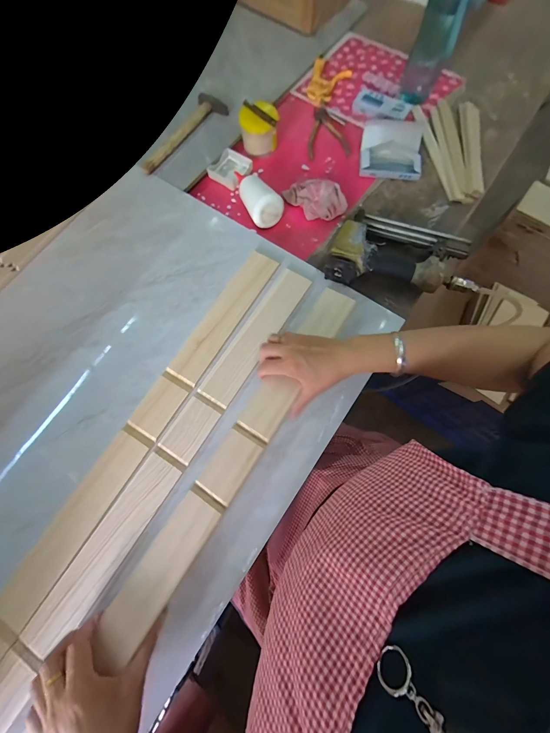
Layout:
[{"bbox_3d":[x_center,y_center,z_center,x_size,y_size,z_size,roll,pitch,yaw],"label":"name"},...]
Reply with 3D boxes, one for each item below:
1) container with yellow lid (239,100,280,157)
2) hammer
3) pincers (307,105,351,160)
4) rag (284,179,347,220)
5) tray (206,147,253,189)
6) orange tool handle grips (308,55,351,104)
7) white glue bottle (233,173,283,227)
[{"bbox_3d":[-0.032,-0.509,0.584,0.080,0.060,0.066,-6,73,-1],"label":"container with yellow lid"},{"bbox_3d":[-0.203,-0.508,0.595,0.071,0.018,0.246,32,76,10],"label":"hammer"},{"bbox_3d":[0.114,-0.535,0.619,0.093,0.011,0.153,-5,73,-1],"label":"pincers"},{"bbox_3d":[0.082,-0.344,0.547,0.079,0.040,0.118,-37,76,-10],"label":"rag"},{"bbox_3d":[-0.095,-0.429,0.595,0.077,0.020,0.082,33,76,10],"label":"tray"},{"bbox_3d":[0.125,-0.694,0.657,0.088,0.020,0.159,21,74,7],"label":"orange tool handle grips"},{"bbox_3d":[-0.044,-0.354,0.548,0.066,0.057,0.153,-29,75,-8],"label":"white glue bottle"}]

